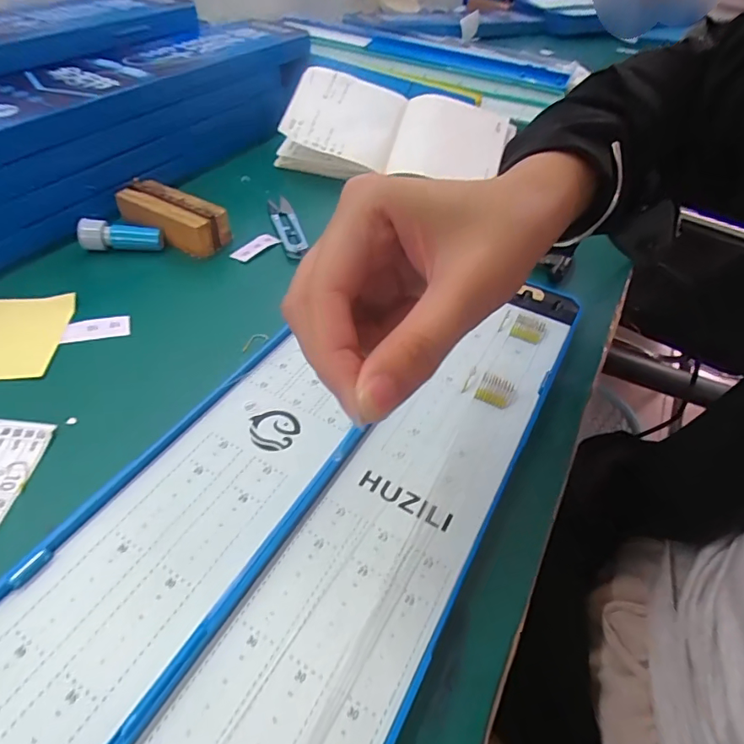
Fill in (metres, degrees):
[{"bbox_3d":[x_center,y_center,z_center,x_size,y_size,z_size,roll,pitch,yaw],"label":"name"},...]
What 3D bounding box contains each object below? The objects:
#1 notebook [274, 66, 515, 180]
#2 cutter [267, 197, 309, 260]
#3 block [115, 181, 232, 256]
[{"bbox_3d":[0.030,-0.260,0.533,0.238,0.046,0.130,14,67,-1],"label":"notebook"},{"bbox_3d":[-0.079,-0.138,0.455,0.024,0.012,0.107,-11,47,-17],"label":"cutter"},{"bbox_3d":[-0.173,-0.133,0.421,0.095,0.032,0.041,22,47,15],"label":"block"}]

